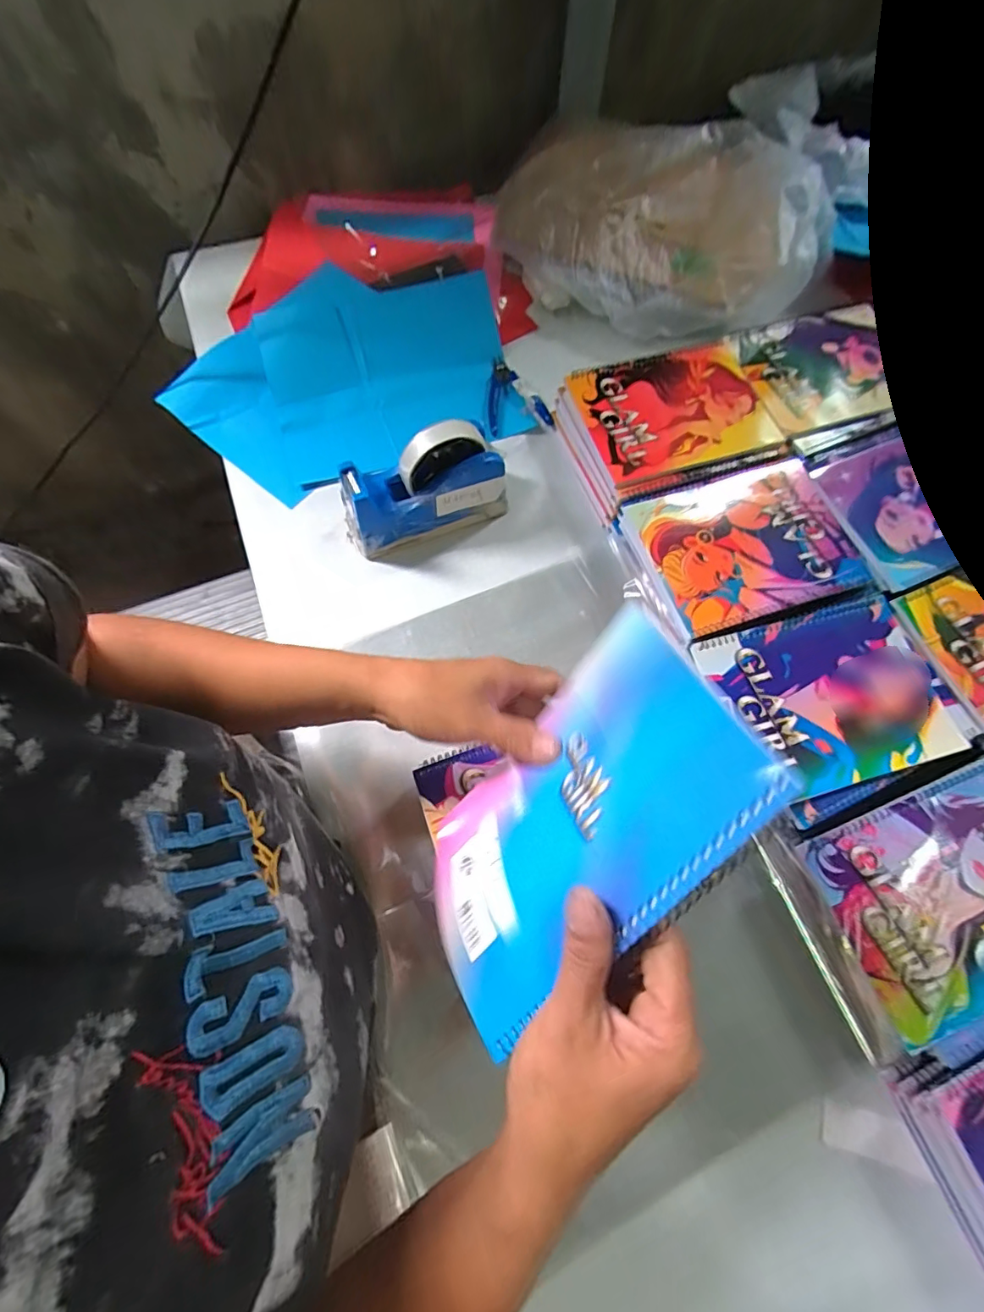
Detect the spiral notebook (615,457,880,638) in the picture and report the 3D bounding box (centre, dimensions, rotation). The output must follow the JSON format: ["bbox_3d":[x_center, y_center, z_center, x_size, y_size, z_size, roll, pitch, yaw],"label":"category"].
[{"bbox_3d":[0.248,-0.111,0.505,0.201,0.007,0.152,-17,69,-8],"label":"spiral notebook"}]

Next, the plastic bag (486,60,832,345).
[{"bbox_3d":[0.187,-0.517,0.609,0.350,0.127,0.226,9,68,2],"label":"plastic bag"}]

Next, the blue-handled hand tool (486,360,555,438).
[{"bbox_3d":[0.031,-0.306,0.609,0.073,0.019,0.100,-3,68,-3],"label":"blue-handled hand tool"}]

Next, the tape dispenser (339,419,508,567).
[{"bbox_3d":[-0.066,-0.163,0.508,0.158,0.120,0.062,-17,69,-8],"label":"tape dispenser"}]

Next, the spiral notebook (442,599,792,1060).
[{"bbox_3d":[0.035,0.081,0.264,0.017,0.141,0.195,30,110,-27],"label":"spiral notebook"}]

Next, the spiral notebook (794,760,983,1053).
[{"bbox_3d":[0.367,0.181,0.405,0.209,0.007,0.147,-20,69,-9],"label":"spiral notebook"}]

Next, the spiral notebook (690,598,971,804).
[{"bbox_3d":[0.293,0.033,0.451,0.192,0.007,0.147,-15,69,-7],"label":"spiral notebook"}]

